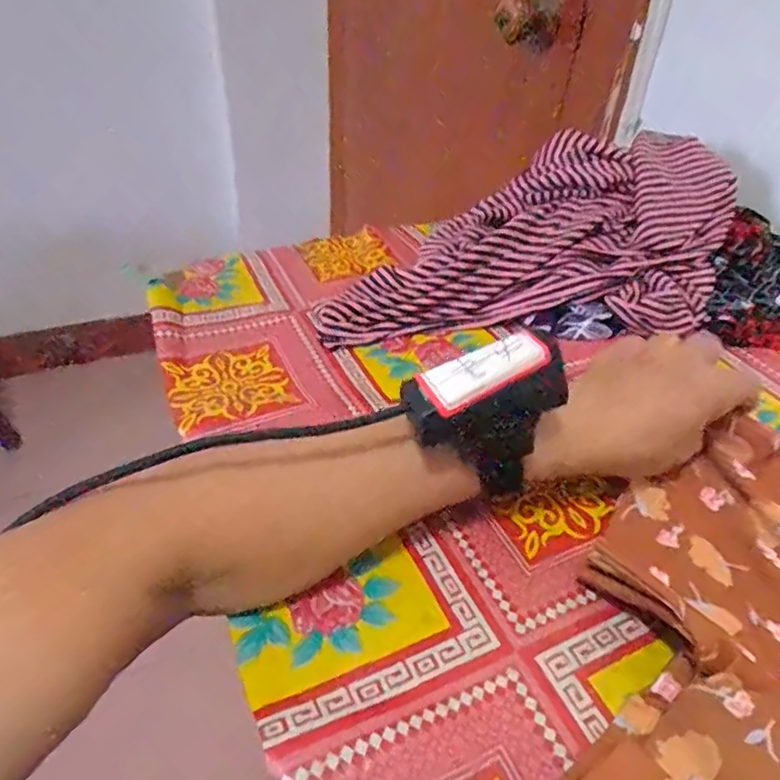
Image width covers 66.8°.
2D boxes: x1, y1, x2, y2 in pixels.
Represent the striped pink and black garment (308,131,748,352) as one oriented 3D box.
[{"bbox_3d":[0.124,-0.111,0.487,0.379,0.099,0.168,-20,43,-7],"label":"striped pink and black garment"}]

